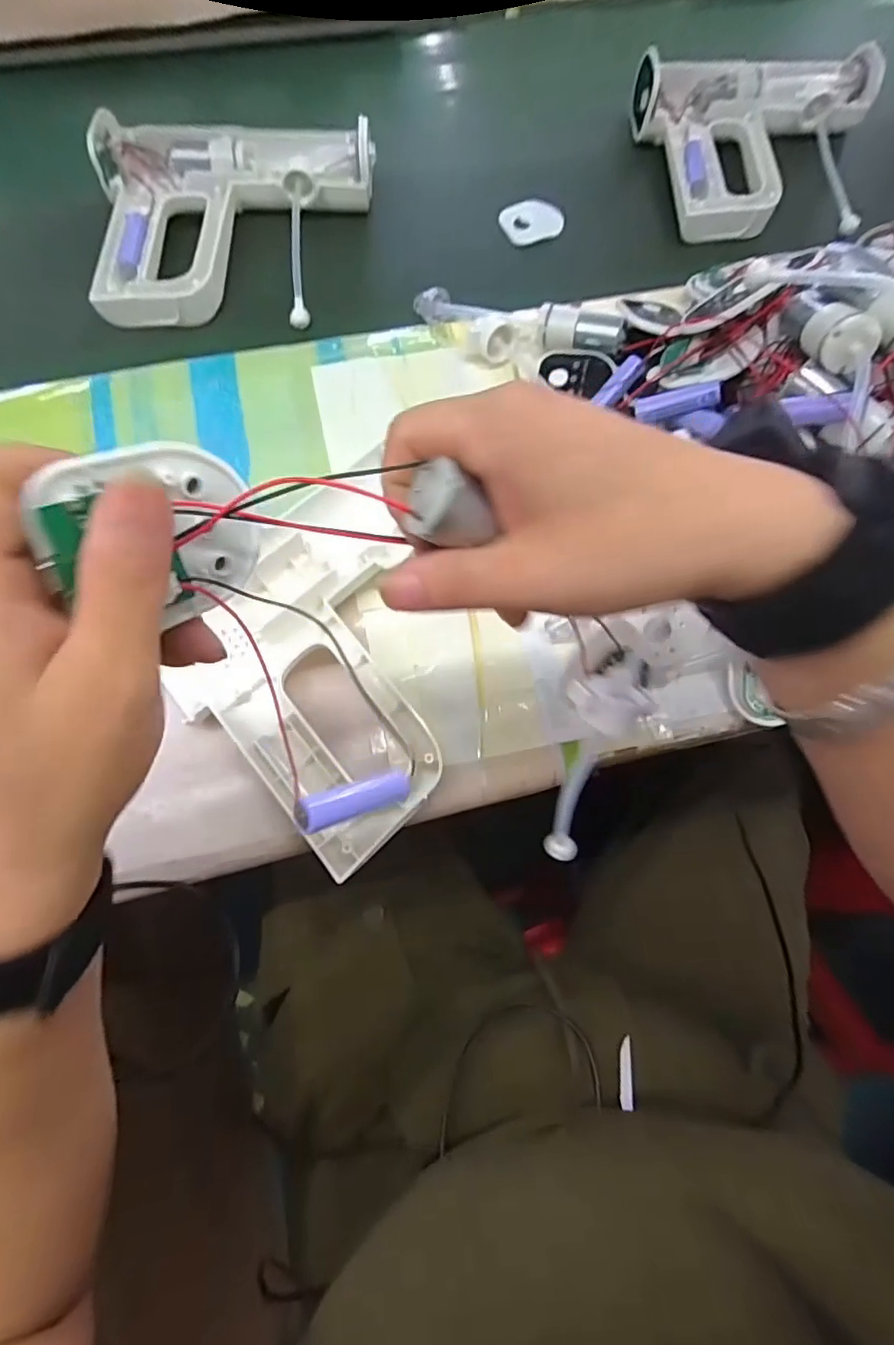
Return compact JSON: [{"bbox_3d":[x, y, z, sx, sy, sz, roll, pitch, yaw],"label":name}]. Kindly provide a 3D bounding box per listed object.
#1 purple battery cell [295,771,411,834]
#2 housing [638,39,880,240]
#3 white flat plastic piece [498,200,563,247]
[{"bbox_3d":[-0.035,0.051,0.235,0.051,0.013,0.014,-8,65,-46],"label":"purple battery cell"},{"bbox_3d":[0.279,-0.464,0.523,0.216,0.056,0.183,-4,71,-3],"label":"housing"},{"bbox_3d":[0.073,-0.387,0.507,0.053,0.005,0.041,-21,81,-7],"label":"white flat plastic piece"}]

